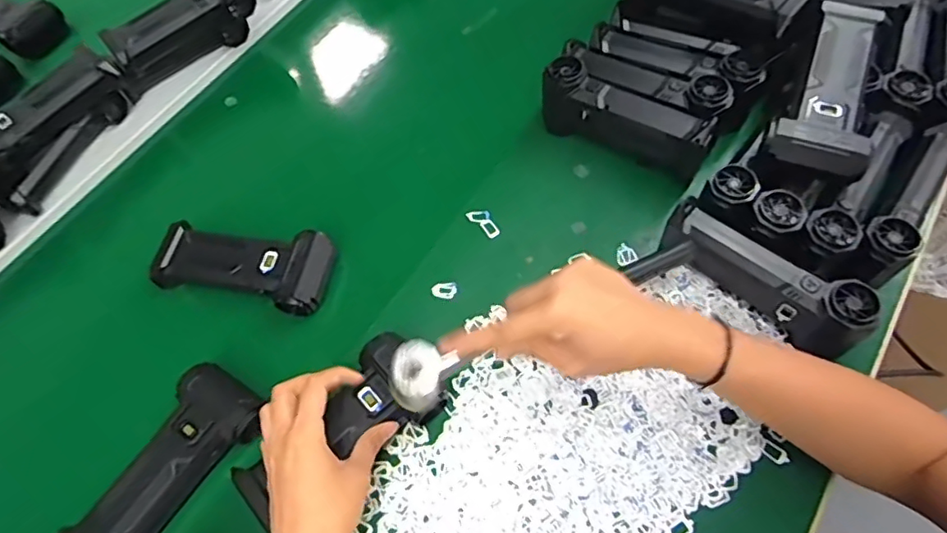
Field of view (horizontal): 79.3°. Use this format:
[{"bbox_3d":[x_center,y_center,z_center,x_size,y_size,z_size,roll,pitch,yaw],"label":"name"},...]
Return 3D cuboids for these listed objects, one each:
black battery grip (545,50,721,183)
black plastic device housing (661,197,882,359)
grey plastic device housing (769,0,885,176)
[{"bbox_3d":[0.134,-0.132,0.517,0.153,0.072,0.032,27,68,17],"label":"black battery grip"},{"bbox_3d":[0.217,0.009,0.441,0.040,0.075,0.151,-43,67,-16],"label":"black plastic device housing"},{"bbox_3d":[0.286,-0.140,0.453,0.064,0.045,0.161,22,66,15],"label":"grey plastic device housing"}]

